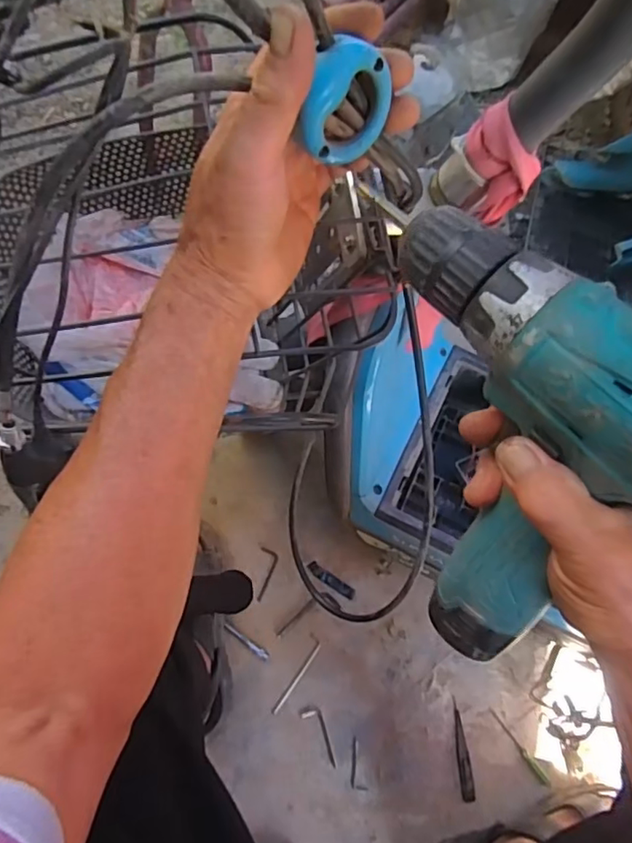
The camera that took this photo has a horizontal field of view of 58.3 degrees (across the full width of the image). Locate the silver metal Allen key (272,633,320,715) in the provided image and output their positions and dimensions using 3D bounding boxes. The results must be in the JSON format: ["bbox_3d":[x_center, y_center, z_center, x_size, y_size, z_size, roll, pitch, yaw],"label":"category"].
[{"bbox_3d":[-0.030,0.350,0.787,0.018,0.006,0.113,34,71,10],"label":"silver metal Allen key"}]

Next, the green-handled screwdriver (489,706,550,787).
[{"bbox_3d":[0.275,0.438,0.766,0.011,0.007,0.109,-32,74,-14],"label":"green-handled screwdriver"}]

